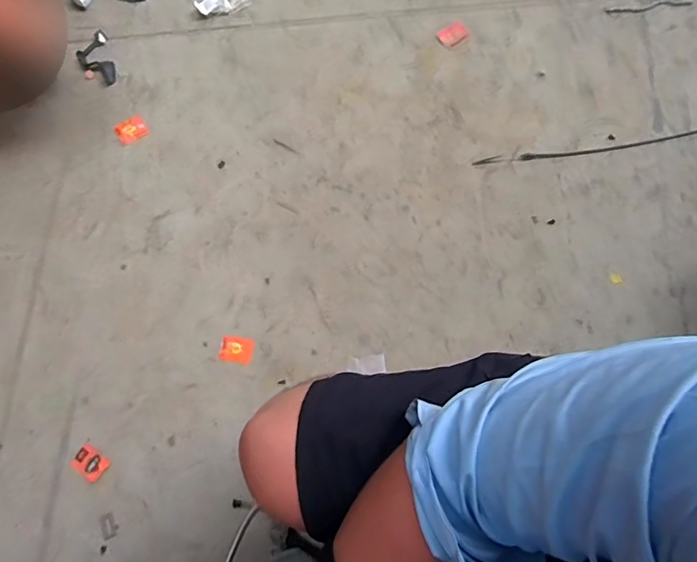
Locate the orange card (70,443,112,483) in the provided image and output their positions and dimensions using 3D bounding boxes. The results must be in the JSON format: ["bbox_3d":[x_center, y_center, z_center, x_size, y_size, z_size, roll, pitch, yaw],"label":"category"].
[{"bbox_3d":[-0.520,0.367,0.978,0.070,0.005,0.053,36,75,11],"label":"orange card"}]

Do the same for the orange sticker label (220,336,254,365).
[{"bbox_3d":[-0.234,0.145,1.014,0.067,0.004,0.054,8,73,3],"label":"orange sticker label"}]

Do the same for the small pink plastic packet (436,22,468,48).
[{"bbox_3d":[0.253,-0.592,1.165,0.070,0.007,0.054,-31,79,-5],"label":"small pink plastic packet"}]

